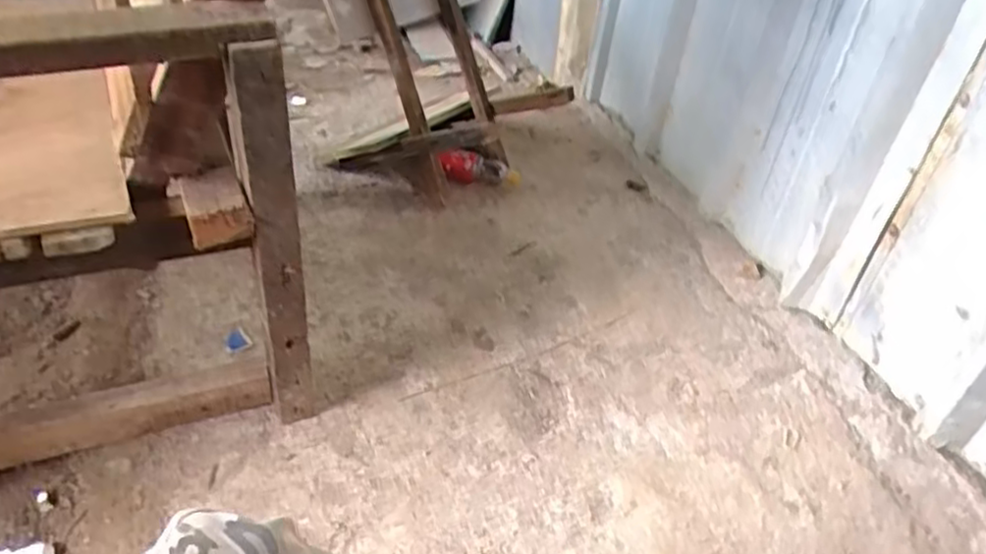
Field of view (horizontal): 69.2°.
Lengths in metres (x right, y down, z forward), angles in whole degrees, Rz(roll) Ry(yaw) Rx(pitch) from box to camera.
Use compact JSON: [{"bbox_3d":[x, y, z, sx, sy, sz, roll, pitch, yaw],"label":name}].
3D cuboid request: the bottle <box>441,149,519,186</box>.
[{"bbox_3d":[-0.034,-0.218,1.449,0.180,0.074,0.074,8,34,-23],"label":"bottle"}]

